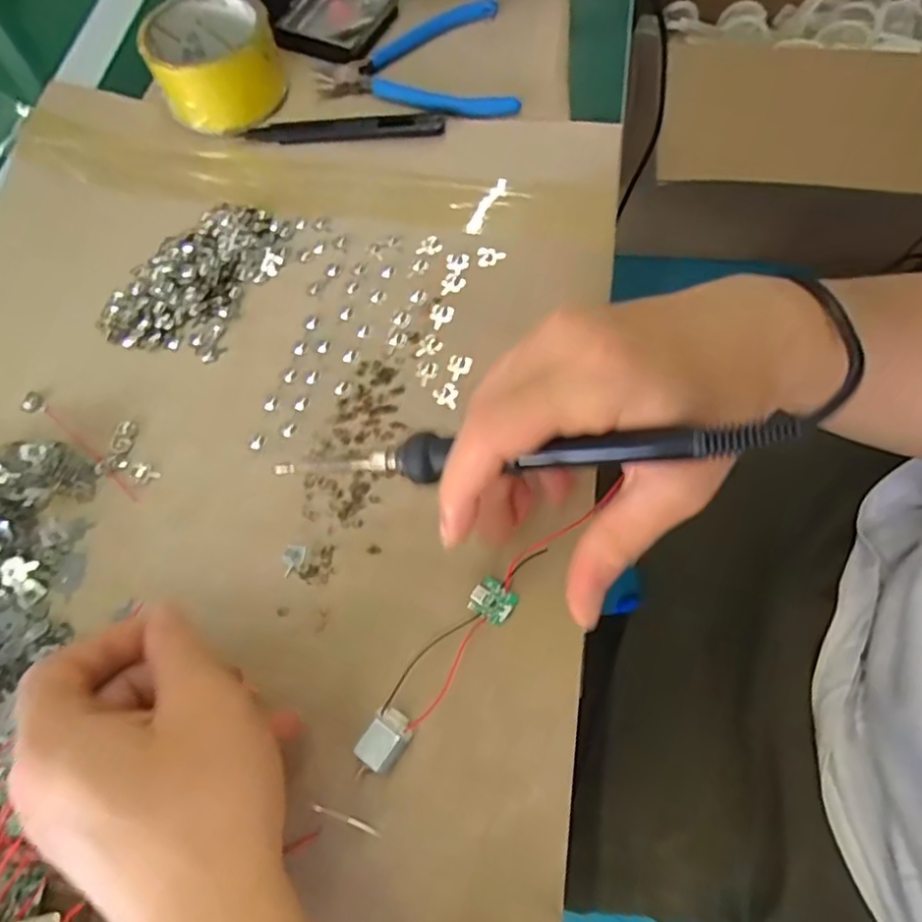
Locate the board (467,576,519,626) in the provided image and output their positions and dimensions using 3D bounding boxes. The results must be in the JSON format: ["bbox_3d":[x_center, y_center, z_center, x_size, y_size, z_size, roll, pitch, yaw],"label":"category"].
[{"bbox_3d":[0.015,0.066,0.293,0.020,0.004,0.018,30,85,7],"label":"board"}]

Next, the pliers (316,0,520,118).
[{"bbox_3d":[-0.027,-0.294,0.443,0.141,0.007,0.113,6,68,5],"label":"pliers"}]

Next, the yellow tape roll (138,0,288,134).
[{"bbox_3d":[-0.169,-0.277,0.427,0.083,0.041,0.089,-1,68,2],"label":"yellow tape roll"}]

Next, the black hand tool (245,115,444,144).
[{"bbox_3d":[-0.080,-0.227,0.419,0.136,0.010,0.017,2,68,4],"label":"black hand tool"}]

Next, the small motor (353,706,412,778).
[{"bbox_3d":[-0.034,0.125,0.270,0.017,0.016,0.031,28,72,13],"label":"small motor"}]

